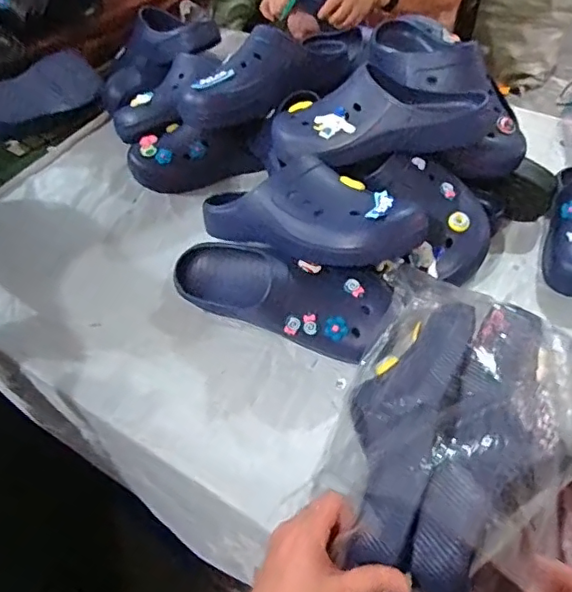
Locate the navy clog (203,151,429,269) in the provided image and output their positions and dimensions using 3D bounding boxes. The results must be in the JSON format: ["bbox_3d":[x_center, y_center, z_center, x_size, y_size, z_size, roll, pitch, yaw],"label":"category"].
[{"bbox_3d":[0.023,-0.098,0.658,0.265,0.089,0.096,22,49,21],"label":"navy clog"}]

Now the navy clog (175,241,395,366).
[{"bbox_3d":[-0.015,0.002,0.649,0.259,0.105,0.094,19,48,19],"label":"navy clog"}]

